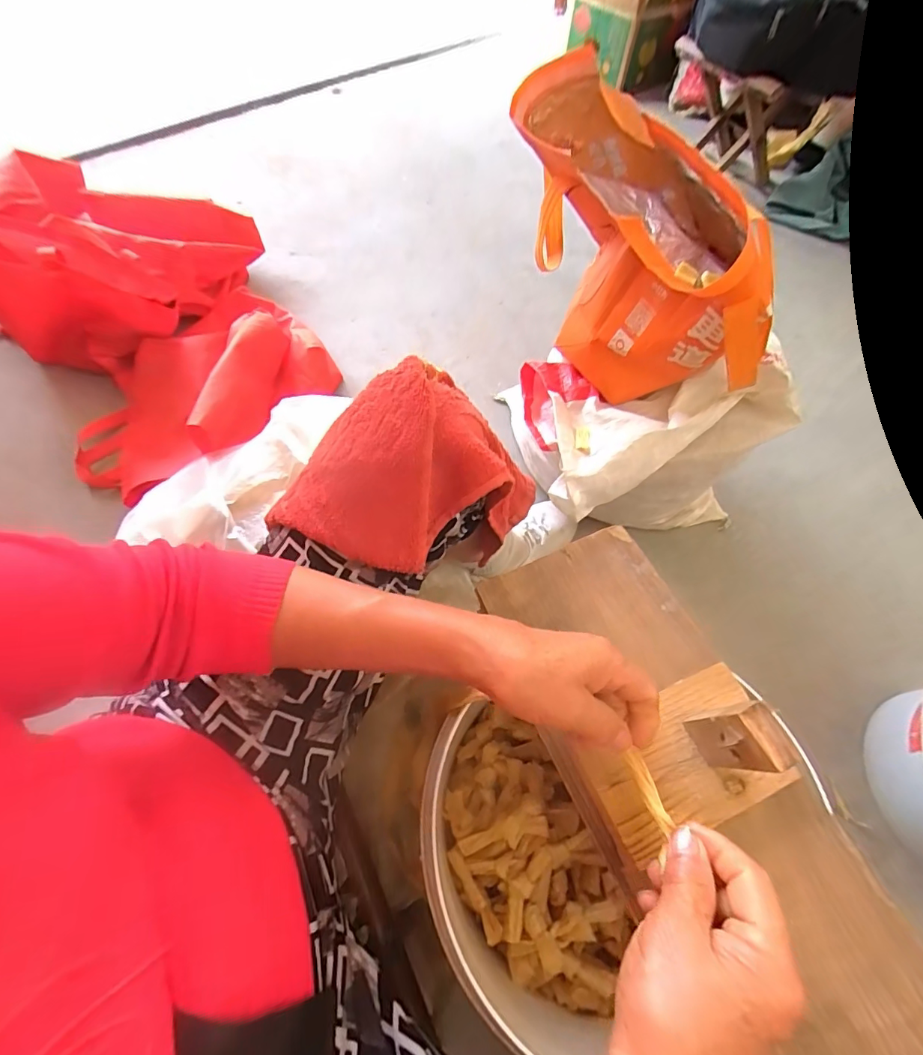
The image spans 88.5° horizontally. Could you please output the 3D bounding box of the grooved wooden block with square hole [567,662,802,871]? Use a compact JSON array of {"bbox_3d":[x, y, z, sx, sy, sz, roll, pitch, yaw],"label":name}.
[{"bbox_3d":[0.162,0.144,0.300,0.135,0.107,0.087,-21,65,-13],"label":"grooved wooden block with square hole"}]

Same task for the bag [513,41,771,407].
[{"bbox_3d":[0.221,-0.305,0.547,0.202,0.236,0.363,-23,65,-14],"label":"bag"}]

